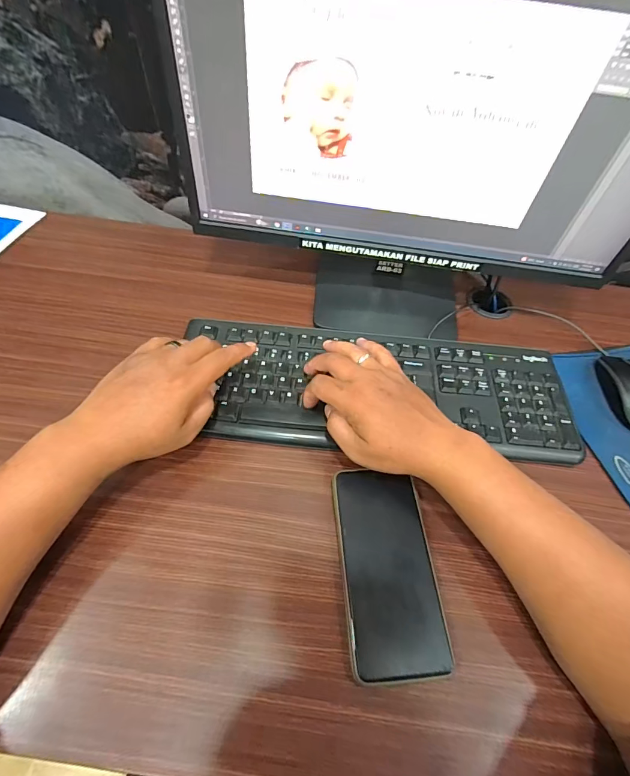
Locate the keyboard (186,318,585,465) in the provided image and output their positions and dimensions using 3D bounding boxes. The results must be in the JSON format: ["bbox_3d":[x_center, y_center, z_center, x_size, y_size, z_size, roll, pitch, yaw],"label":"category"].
[{"bbox_3d":[0.070,-0.005,0.432,0.417,0.020,0.154,4,55,-1],"label":"keyboard"}]

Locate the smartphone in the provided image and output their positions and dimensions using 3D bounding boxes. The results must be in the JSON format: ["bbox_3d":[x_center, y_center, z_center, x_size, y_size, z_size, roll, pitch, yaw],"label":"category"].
[{"bbox_3d":[0.061,0.150,0.329,0.076,0.011,0.159,-2,56,-5],"label":"smartphone"}]

